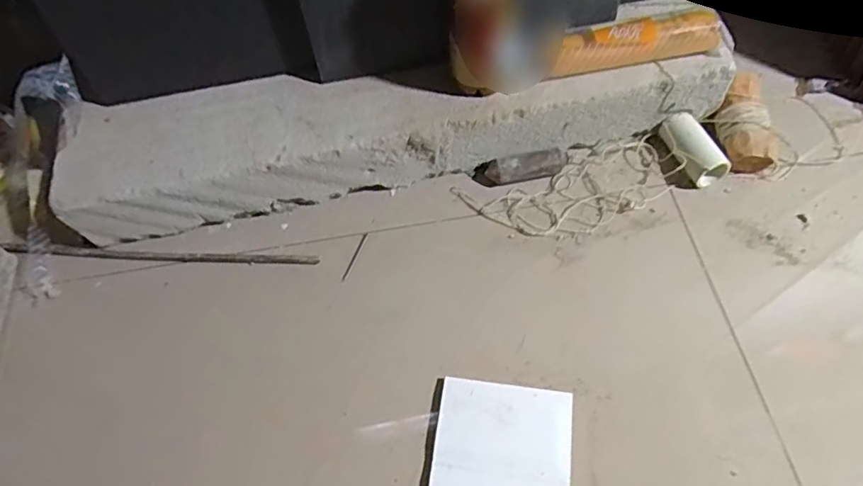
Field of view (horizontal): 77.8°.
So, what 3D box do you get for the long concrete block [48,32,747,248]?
[{"bbox_3d":[-0.033,-0.109,0.502,0.585,0.082,0.102,-11,61,-3],"label":"long concrete block"}]

